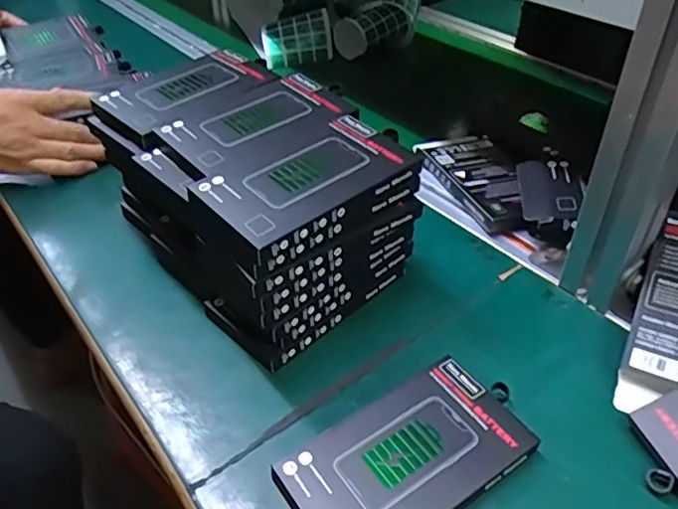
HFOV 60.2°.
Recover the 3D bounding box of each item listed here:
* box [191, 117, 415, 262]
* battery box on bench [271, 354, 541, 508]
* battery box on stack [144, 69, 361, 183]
[{"bbox_3d":[-0.018,-0.048,0.377,0.140,0.018,0.074,-28,47,-28],"label":"box"},{"bbox_3d":[0.041,0.117,0.331,0.138,0.016,0.081,-25,45,-24],"label":"battery box on bench"},{"bbox_3d":[-0.057,-0.095,0.436,0.145,0.026,0.081,-28,47,-29],"label":"battery box on stack"}]

